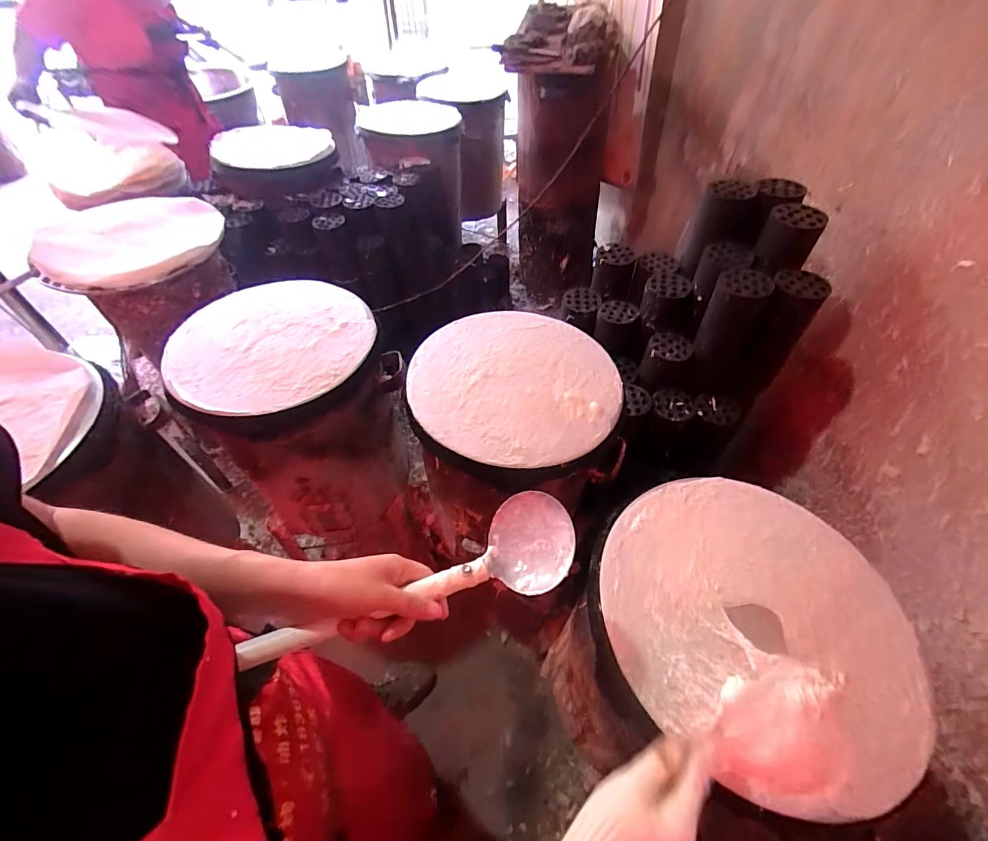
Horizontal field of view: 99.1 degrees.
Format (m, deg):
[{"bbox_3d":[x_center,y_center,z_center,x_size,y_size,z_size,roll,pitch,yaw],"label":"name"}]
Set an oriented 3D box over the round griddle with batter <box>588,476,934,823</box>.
[{"bbox_3d":[0.312,0.238,0.523,0.370,0.029,0.358,1,52,-1],"label":"round griddle with batter"}]

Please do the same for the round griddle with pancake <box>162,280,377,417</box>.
[{"bbox_3d":[-0.422,-0.156,0.811,0.360,0.023,0.344,1,52,-1],"label":"round griddle with pancake"}]

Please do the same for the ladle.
[{"bbox_3d":[-0.067,0.148,0.383,0.292,0.053,0.091,-16,54,-18],"label":"ladle"}]

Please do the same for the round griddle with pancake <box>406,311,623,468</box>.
[{"bbox_3d":[0.042,-0.081,0.762,0.358,0.020,0.382,1,52,-1],"label":"round griddle with pancake"}]

